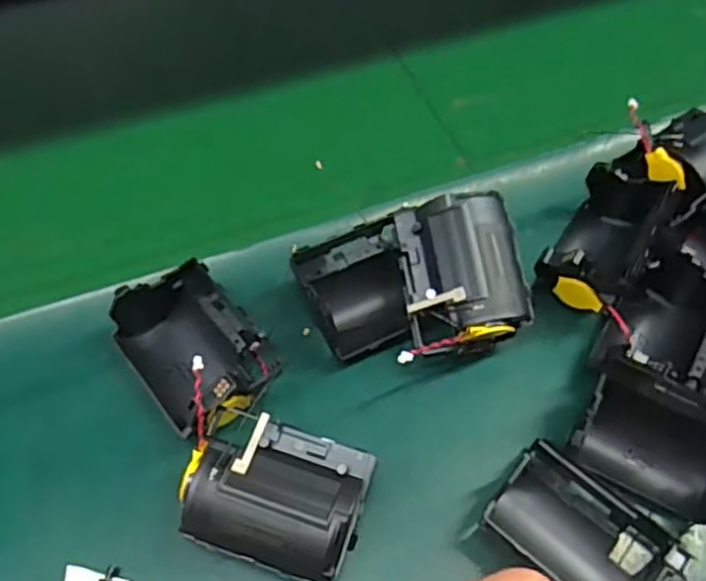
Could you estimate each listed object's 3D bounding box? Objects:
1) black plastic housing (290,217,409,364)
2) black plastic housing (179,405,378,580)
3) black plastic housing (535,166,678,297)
[{"bbox_3d":[0.005,0.003,0.336,0.054,0.033,0.051,-22,62,-14],"label":"black plastic housing"},{"bbox_3d":[-0.030,0.085,0.280,0.067,0.044,0.053,16,58,10],"label":"black plastic housing"},{"bbox_3d":[0.130,-0.029,0.352,0.044,0.034,0.082,30,63,16],"label":"black plastic housing"}]

